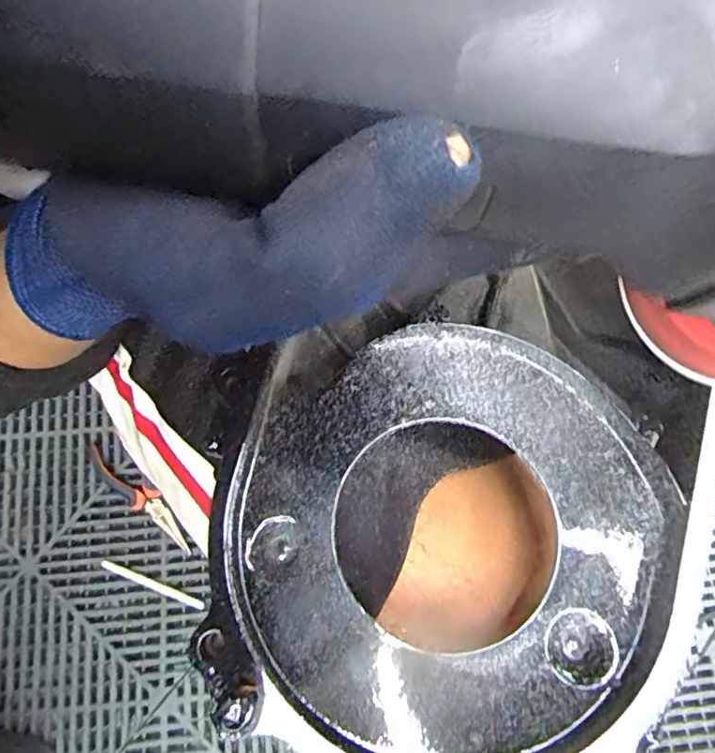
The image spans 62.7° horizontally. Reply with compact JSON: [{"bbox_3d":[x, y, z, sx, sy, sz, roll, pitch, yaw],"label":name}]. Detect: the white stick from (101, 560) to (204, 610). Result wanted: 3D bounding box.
[{"bbox_3d":[-0.216,0.218,0.615,0.115,0.007,0.009,23,77,5],"label":"white stick"}]

